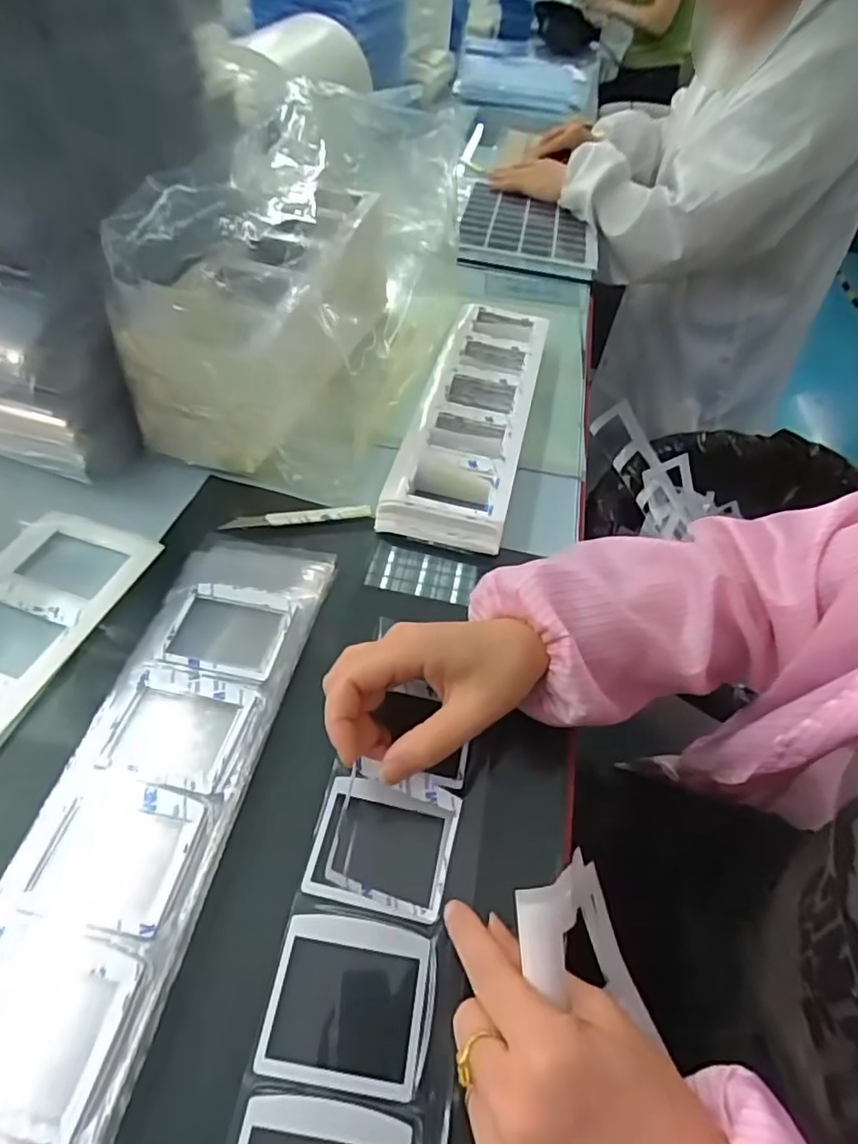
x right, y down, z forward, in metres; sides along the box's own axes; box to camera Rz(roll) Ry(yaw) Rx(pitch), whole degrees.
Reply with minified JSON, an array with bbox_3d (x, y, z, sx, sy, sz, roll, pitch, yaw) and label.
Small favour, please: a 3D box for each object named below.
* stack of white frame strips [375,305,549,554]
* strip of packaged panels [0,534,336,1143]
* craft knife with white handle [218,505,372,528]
[{"bbox_3d":[0.042,-0.152,0.528,0.092,0.027,0.324,13,52,5],"label":"stack of white frame strips"},{"bbox_3d":[-0.138,0.104,0.309,0.088,0.018,0.331,10,51,3],"label":"strip of packaged panels"},{"bbox_3d":[-0.096,-0.041,0.440,0.106,0.008,0.009,-7,53,-11],"label":"craft knife with white handle"}]

